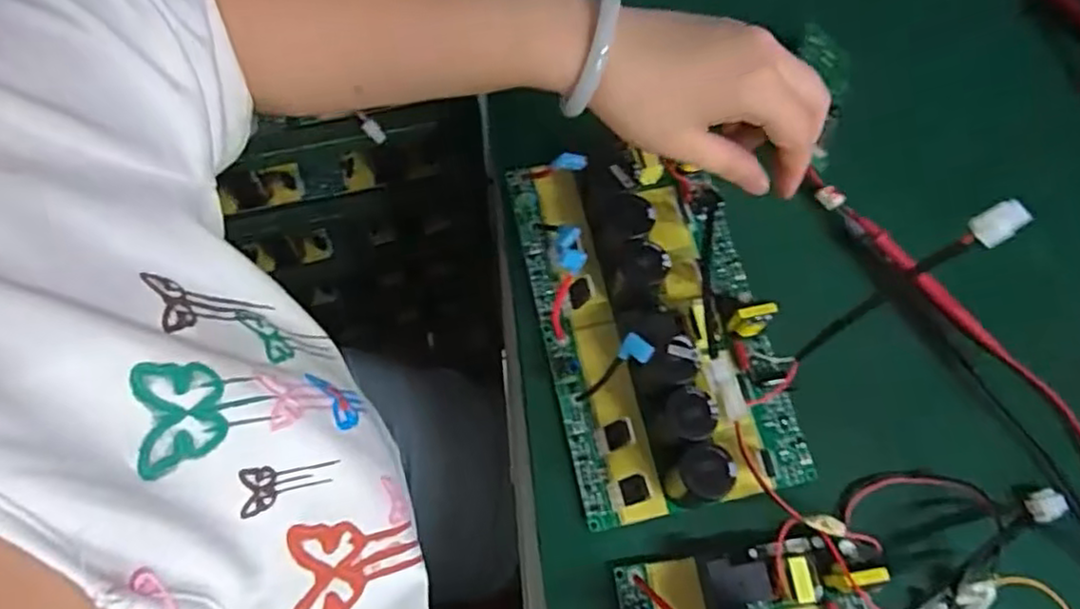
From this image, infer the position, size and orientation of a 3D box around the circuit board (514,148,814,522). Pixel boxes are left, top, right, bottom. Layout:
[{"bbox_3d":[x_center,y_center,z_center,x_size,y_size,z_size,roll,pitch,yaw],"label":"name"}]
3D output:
[{"bbox_3d":[0.071,-0.001,0.407,0.140,0.052,0.240,-11,69,-6],"label":"circuit board"}]

